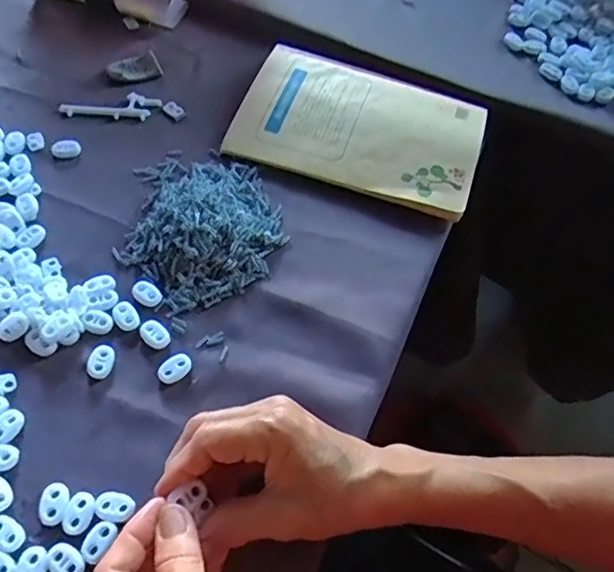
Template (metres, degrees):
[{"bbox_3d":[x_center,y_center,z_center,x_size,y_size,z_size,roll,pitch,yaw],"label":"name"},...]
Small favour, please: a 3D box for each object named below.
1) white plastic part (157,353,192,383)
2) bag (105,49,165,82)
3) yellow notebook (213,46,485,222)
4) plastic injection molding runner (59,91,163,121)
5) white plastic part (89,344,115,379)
[{"bbox_3d":[-0.087,0.054,0.378,0.016,0.004,0.022,40,64,21],"label":"white plastic part"},{"bbox_3d":[-0.158,-0.200,0.529,0.046,0.008,0.030,-15,60,-12],"label":"bag"},{"bbox_3d":[0.046,-0.144,0.501,0.206,0.020,0.144,18,58,8],"label":"yellow notebook"},{"bbox_3d":[-0.173,-0.159,0.505,0.085,0.005,0.030,0,57,-3],"label":"plastic injection molding runner"},{"bbox_3d":[-0.134,0.048,0.374,0.014,0.005,0.024,2,57,-2],"label":"white plastic part"}]

